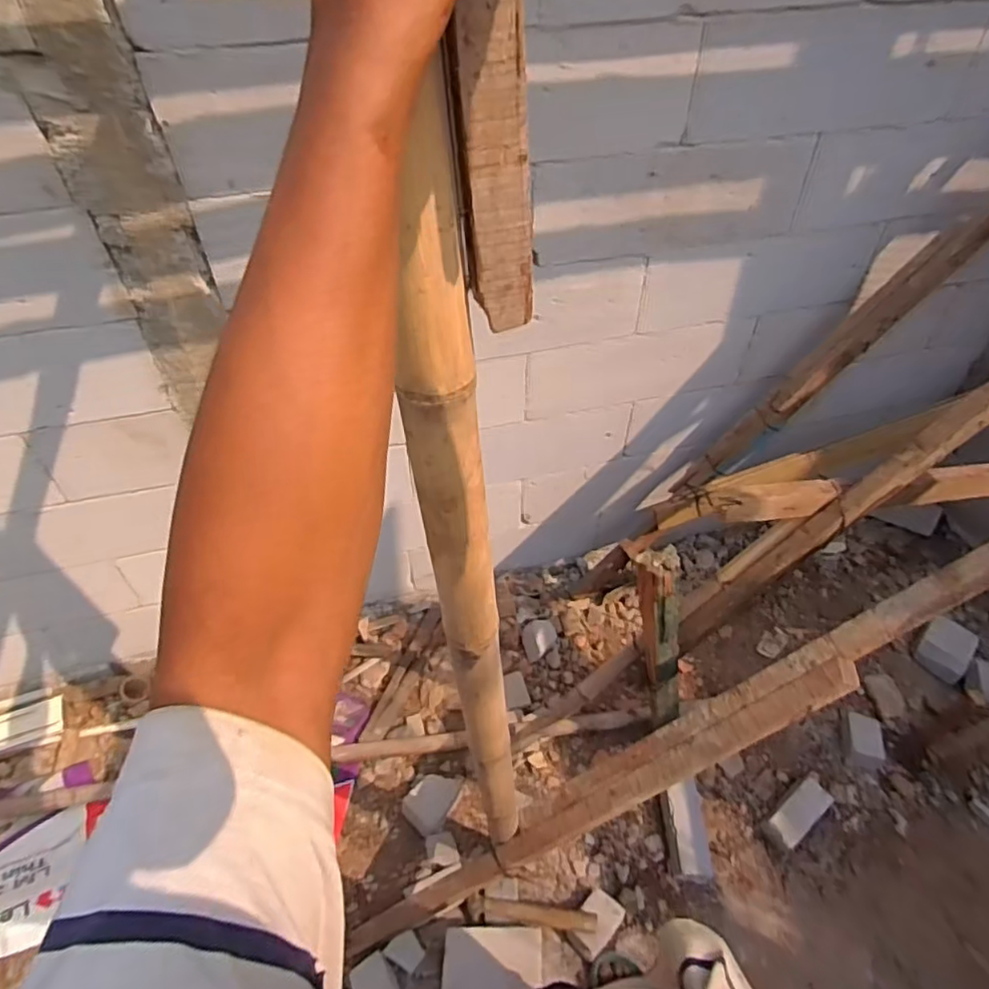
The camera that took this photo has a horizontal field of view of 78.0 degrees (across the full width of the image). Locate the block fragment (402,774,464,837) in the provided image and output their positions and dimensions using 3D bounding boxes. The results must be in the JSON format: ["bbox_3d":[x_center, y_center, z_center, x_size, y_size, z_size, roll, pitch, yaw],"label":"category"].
[{"bbox_3d":[-0.160,0.757,1.517,0.115,0.047,0.142,17,48,16],"label":"block fragment"}]

